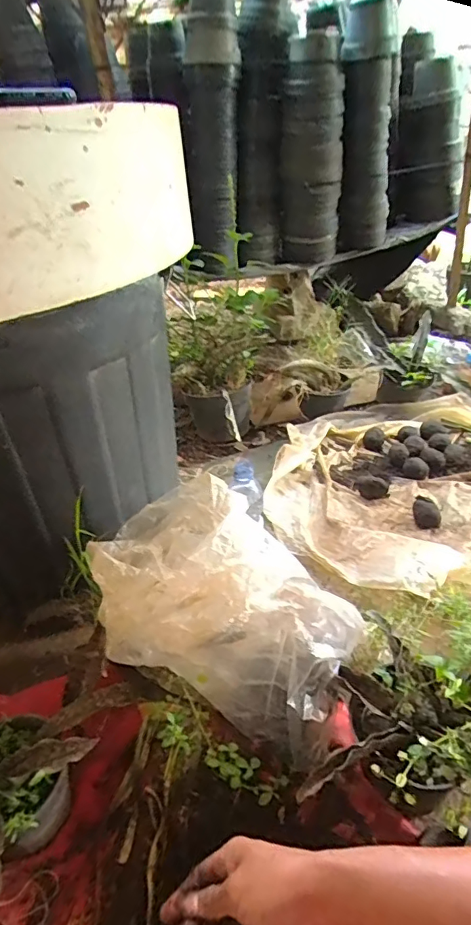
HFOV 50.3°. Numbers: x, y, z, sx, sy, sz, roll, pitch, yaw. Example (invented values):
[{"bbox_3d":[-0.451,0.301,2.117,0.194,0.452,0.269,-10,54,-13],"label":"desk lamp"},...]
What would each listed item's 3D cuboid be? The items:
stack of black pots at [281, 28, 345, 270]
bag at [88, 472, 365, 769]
[{"bbox_3d":[0.211,-0.839,1.386,0.166,0.571,0.137,-5,58,3],"label":"stack of black pots"},{"bbox_3d":[-0.030,0.179,0.641,0.322,0.220,0.215,12,39,25],"label":"bag"}]

